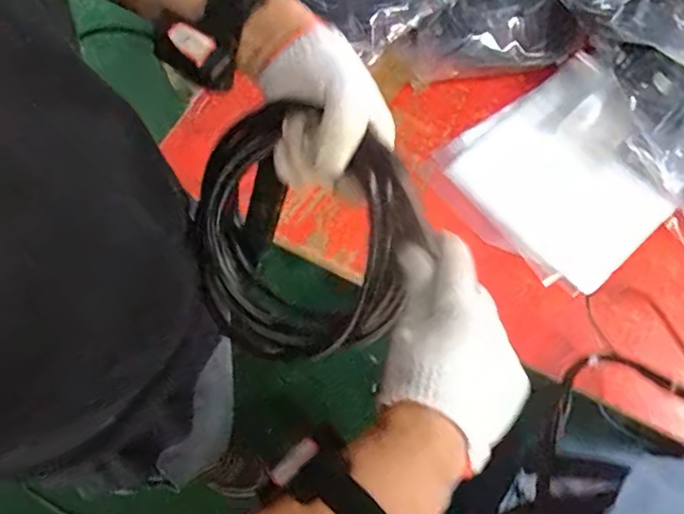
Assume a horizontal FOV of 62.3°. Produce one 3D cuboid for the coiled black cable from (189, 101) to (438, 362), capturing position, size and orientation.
[{"bbox_3d":[-0.045,-0.006,0.496,0.214,0.250,0.058,28,33,16],"label":"coiled black cable"}]

